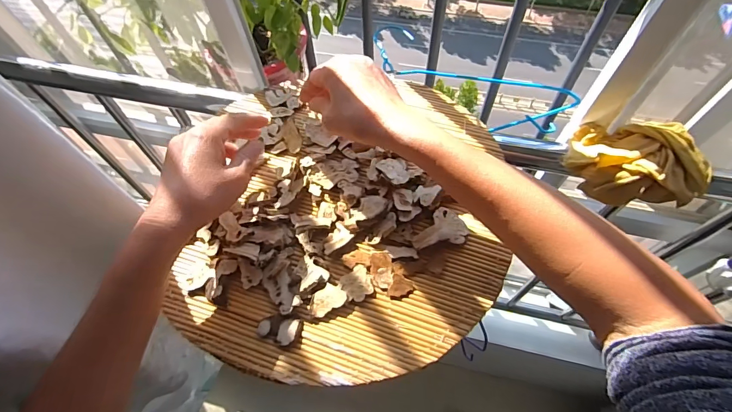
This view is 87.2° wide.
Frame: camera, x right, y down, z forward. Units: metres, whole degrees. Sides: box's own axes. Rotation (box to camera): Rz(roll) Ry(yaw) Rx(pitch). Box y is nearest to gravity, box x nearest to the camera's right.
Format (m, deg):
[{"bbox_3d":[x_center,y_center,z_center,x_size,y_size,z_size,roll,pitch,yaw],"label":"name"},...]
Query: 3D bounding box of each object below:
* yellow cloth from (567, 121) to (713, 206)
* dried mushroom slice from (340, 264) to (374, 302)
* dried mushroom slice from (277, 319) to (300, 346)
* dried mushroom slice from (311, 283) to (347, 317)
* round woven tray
[{"bbox_3d":[0.301,-0.051,0.433,0.144,0.059,0.089,4,61,4],"label":"yellow cloth"},{"bbox_3d":[-0.008,0.070,0.346,0.027,0.004,0.029,-30,65,-14],"label":"dried mushroom slice"},{"bbox_3d":[-0.066,0.107,0.328,0.015,0.008,0.023,19,64,12],"label":"dried mushroom slice"},{"bbox_3d":[-0.034,0.084,0.338,0.032,0.006,0.023,-40,67,-18],"label":"dried mushroom slice"},{"bbox_3d":[-0.017,-0.003,0.392,0.294,0.026,0.330,7,62,5],"label":"round woven tray"}]

